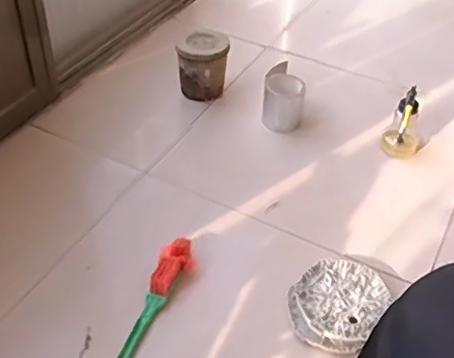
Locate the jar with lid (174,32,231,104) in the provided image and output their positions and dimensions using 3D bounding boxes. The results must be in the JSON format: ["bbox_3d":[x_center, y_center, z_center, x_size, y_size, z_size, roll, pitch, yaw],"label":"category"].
[{"bbox_3d":[-0.055,-0.270,1.354,0.117,0.129,0.119,2,43,-2],"label":"jar with lid"}]

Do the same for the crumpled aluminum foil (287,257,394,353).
[{"bbox_3d":[0.184,0.204,0.950,0.143,0.029,0.179,32,50,27],"label":"crumpled aluminum foil"}]

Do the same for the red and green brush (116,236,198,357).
[{"bbox_3d":[-0.113,0.196,0.940,0.057,0.035,0.250,16,45,12],"label":"red and green brush"}]

